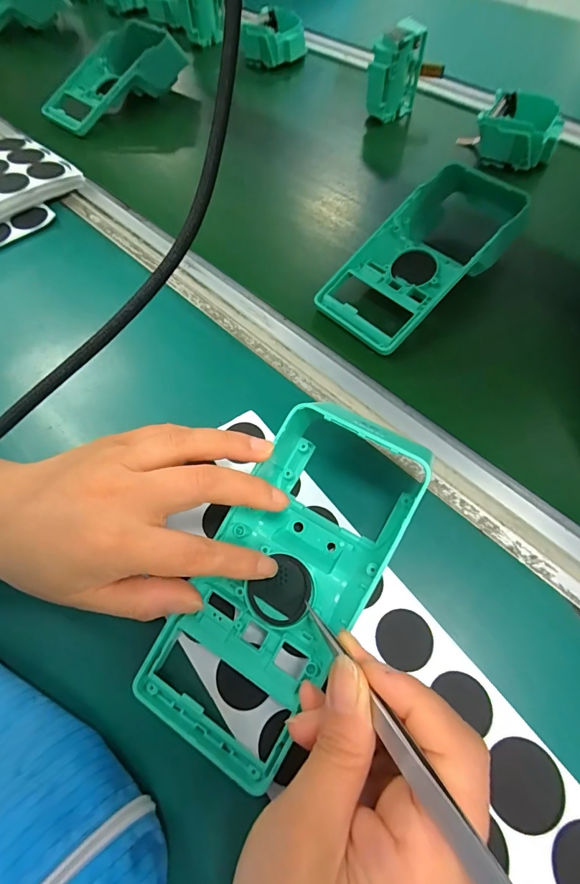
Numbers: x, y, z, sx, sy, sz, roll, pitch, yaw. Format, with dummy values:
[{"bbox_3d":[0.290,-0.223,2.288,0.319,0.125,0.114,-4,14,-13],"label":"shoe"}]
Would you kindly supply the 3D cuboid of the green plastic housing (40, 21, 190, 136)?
[{"bbox_3d":[-0.228,-0.457,0.506,0.114,0.052,0.169,40,71,21],"label":"green plastic housing"}]

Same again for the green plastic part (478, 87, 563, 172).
[{"bbox_3d":[0.235,-0.317,0.419,0.076,0.039,0.076,24,65,14],"label":"green plastic part"}]

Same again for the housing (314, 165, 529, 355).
[{"bbox_3d":[0.111,-0.155,0.327,0.183,0.054,0.084,-42,67,-18],"label":"housing"}]

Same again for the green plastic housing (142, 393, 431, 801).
[{"bbox_3d":[0.004,0.065,0.222,0.088,0.038,0.194,24,68,15],"label":"green plastic housing"}]

